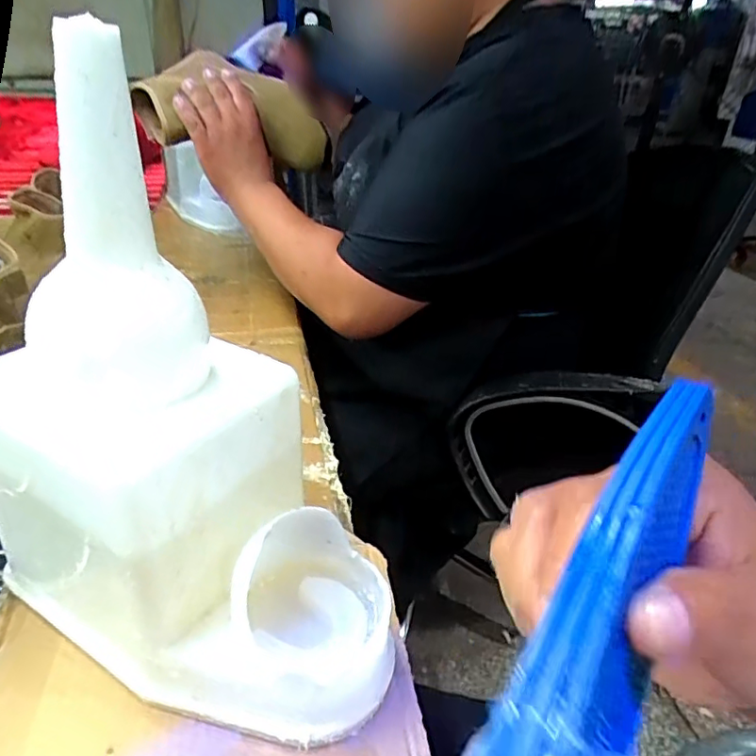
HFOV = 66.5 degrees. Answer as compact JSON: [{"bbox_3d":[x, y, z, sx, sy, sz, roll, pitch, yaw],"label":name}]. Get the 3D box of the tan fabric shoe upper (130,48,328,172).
[{"bbox_3d":[-0.187,-0.326,0.718,0.239,0.125,0.094,8,26,14],"label":"tan fabric shoe upper"}]

